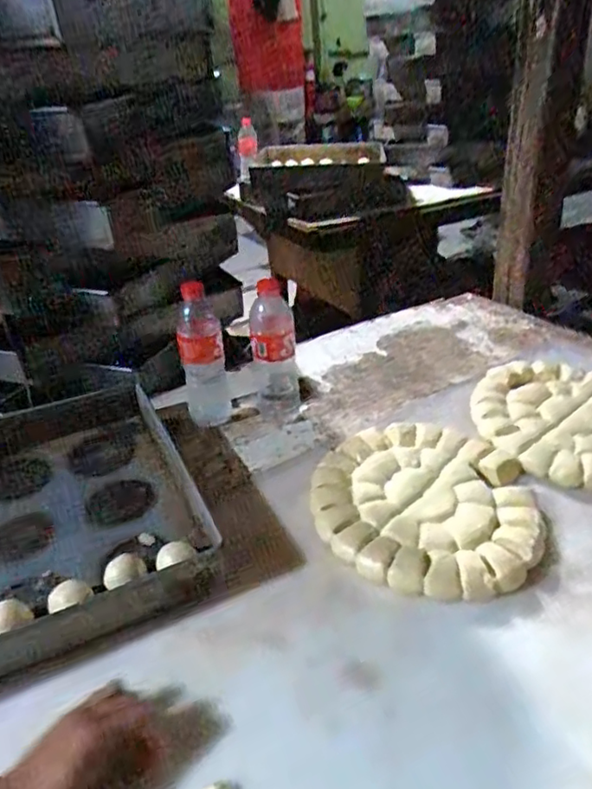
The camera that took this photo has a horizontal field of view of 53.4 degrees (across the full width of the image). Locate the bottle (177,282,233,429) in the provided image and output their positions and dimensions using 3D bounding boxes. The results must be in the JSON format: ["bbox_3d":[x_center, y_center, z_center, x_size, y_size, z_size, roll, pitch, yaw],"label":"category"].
[{"bbox_3d":[-0.142,-0.058,0.892,0.065,0.224,0.058,-10,32,-8],"label":"bottle"}]

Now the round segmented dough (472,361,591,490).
[{"bbox_3d":[0.389,0.026,0.851,0.242,0.030,0.310,5,33,16],"label":"round segmented dough"}]

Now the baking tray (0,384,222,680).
[{"bbox_3d":[-0.343,0.154,0.730,0.417,0.053,0.424,-18,34,-20],"label":"baking tray"}]

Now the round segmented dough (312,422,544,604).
[{"bbox_3d":[0.160,0.128,0.743,0.262,0.021,0.287,-4,32,2],"label":"round segmented dough"}]

